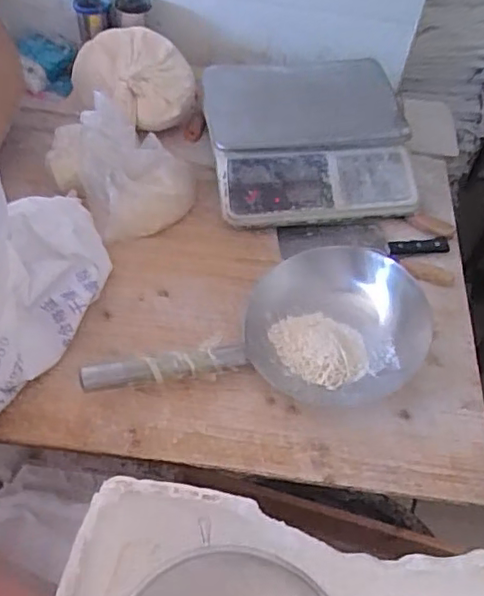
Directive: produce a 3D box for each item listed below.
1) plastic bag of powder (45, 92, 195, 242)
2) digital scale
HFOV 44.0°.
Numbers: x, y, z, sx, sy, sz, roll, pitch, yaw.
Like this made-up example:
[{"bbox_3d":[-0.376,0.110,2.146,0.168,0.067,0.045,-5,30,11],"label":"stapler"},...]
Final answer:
[{"bbox_3d":[-0.197,-0.219,0.937,0.238,0.120,0.170,38,58,22],"label":"plastic bag of powder"},{"bbox_3d":[0.112,-0.273,1.027,0.340,0.096,0.325,-3,53,-8],"label":"digital scale"}]

